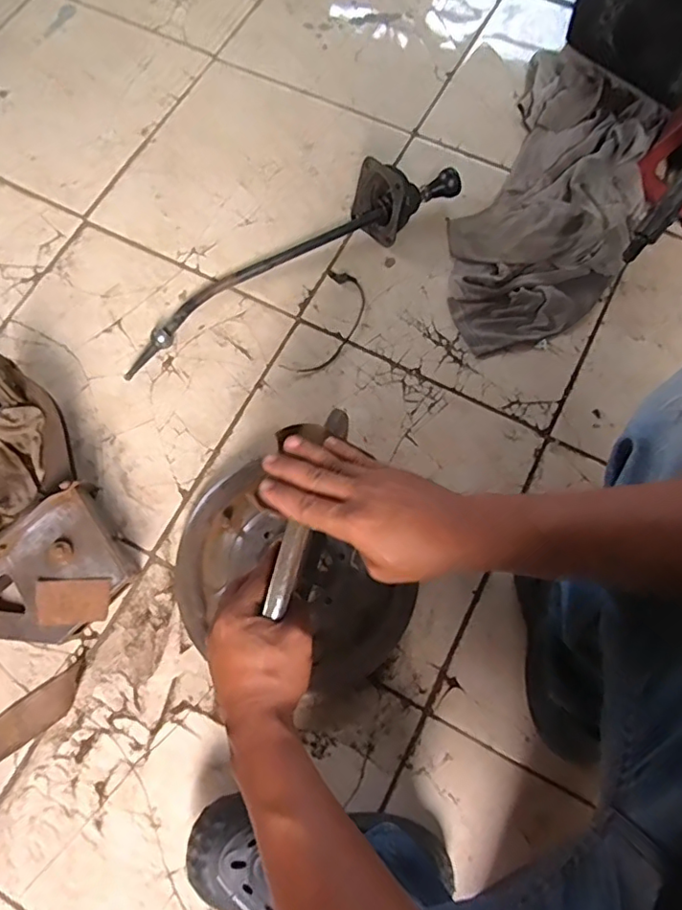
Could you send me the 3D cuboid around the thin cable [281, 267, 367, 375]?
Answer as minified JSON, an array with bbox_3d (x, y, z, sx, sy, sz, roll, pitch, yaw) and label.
[{"bbox_3d":[-0.017,-0.201,0.864,0.081,0.005,0.188,22,76,4],"label":"thin cable"}]

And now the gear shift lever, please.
[{"bbox_3d":[-0.080,-0.306,0.851,0.595,0.102,0.114,-32,77,-8],"label":"gear shift lever"}]

